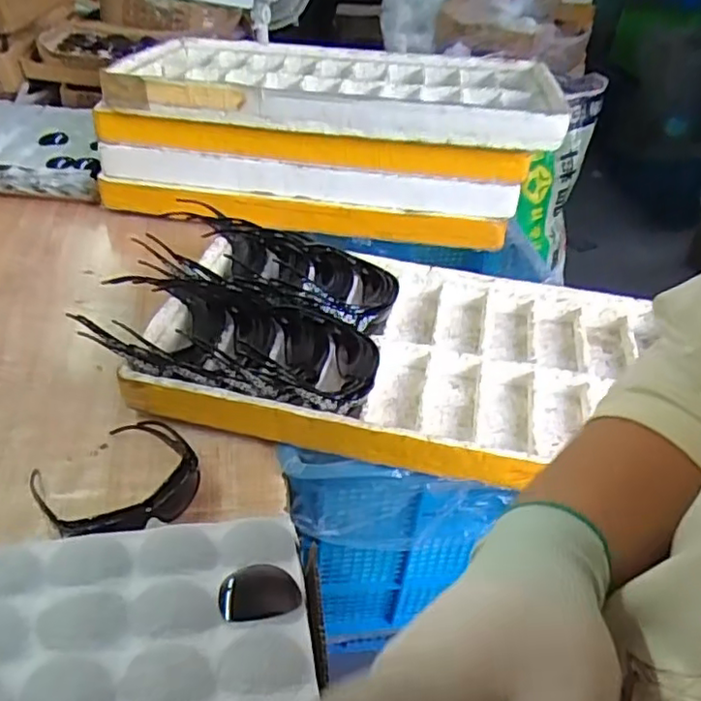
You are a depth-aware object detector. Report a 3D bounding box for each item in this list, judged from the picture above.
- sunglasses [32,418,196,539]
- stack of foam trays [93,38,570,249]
[{"bbox_3d":[-0.241,0.130,0.654,0.145,0.038,0.146,-26,50,-31],"label":"sunglasses"},{"bbox_3d":[-0.044,-0.390,1.168,0.729,0.255,0.404,4,41,-1],"label":"stack of foam trays"}]

